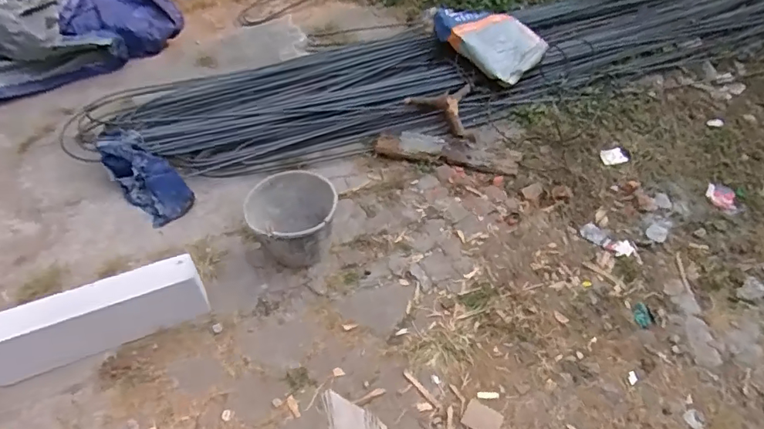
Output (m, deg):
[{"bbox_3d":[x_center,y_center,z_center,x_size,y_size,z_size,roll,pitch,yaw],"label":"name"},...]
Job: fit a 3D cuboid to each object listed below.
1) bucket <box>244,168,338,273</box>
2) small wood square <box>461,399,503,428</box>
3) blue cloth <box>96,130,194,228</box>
[{"bbox_3d":[-0.264,0.021,1.592,0.271,0.209,0.244,-27,53,-18],"label":"bucket"},{"bbox_3d":[0.269,0.547,1.339,0.093,0.006,0.076,25,55,23],"label":"small wood square"},{"bbox_3d":[-0.842,-0.140,1.767,0.387,0.094,0.171,47,60,-2],"label":"blue cloth"}]

